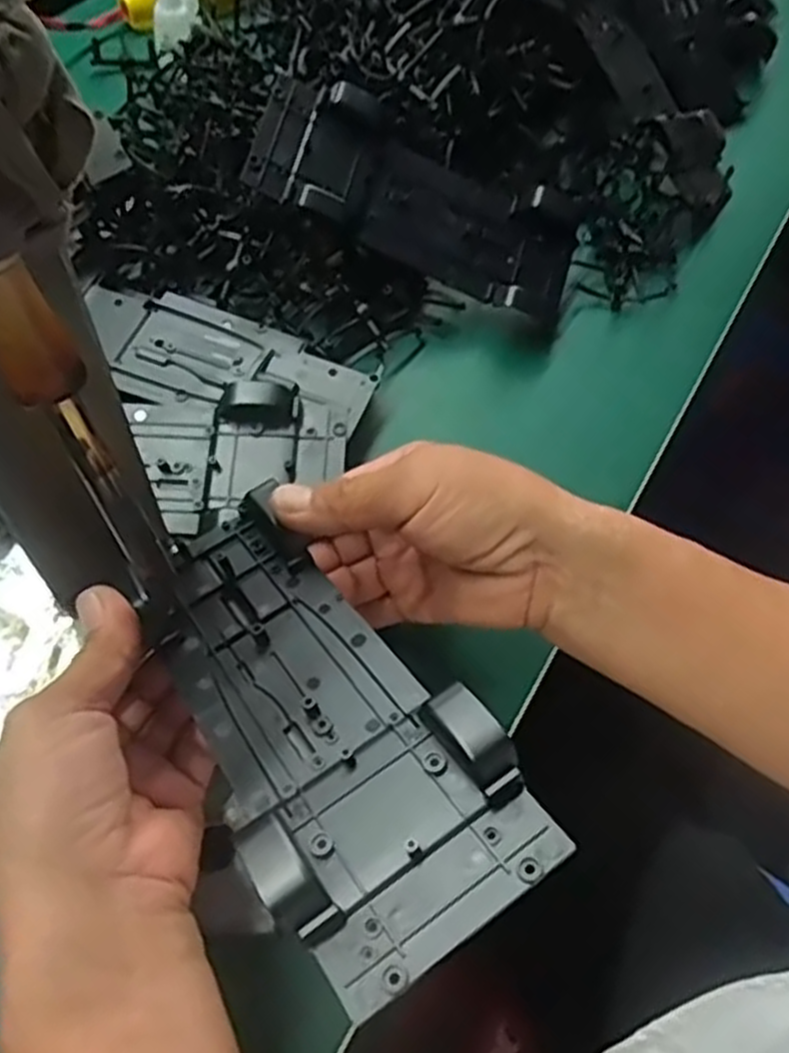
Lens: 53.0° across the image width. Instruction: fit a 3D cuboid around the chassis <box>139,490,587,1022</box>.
[{"bbox_3d":[-0.033,0.052,0.265,0.074,0.022,0.191,-26,43,-19],"label":"chassis"}]

